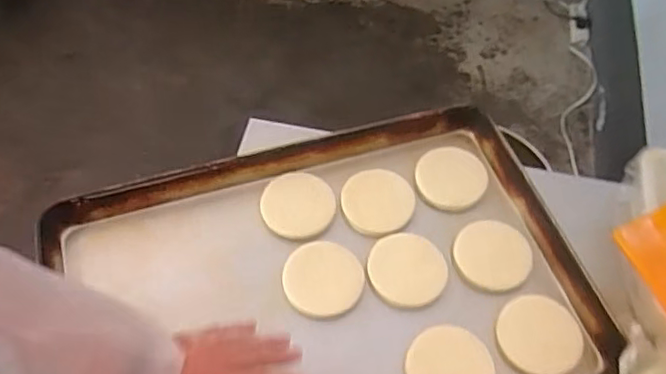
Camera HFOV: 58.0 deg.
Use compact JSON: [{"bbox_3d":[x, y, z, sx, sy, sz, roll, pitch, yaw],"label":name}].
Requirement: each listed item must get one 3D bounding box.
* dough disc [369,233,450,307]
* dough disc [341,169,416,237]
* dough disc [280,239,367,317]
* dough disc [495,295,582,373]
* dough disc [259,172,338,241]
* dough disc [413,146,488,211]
[{"bbox_3d":[0.092,0.099,0.732,0.090,0.004,0.093,1,56,-2],"label":"dough disc"},{"bbox_3d":[0.059,0.019,0.783,0.089,0.013,0.098,28,59,15],"label":"dough disc"},{"bbox_3d":[-0.011,0.107,0.716,0.092,0.004,0.092,1,56,-2],"label":"dough disc"},{"bbox_3d":[0.236,0.170,0.690,0.089,0.004,0.091,-8,58,8],"label":"dough disc"},{"bbox_3d":[-0.045,0.020,0.770,0.091,0.008,0.098,1,56,-2],"label":"dough disc"},{"bbox_3d":[0.160,-0.014,0.811,0.089,0.012,0.103,30,60,16],"label":"dough disc"}]

